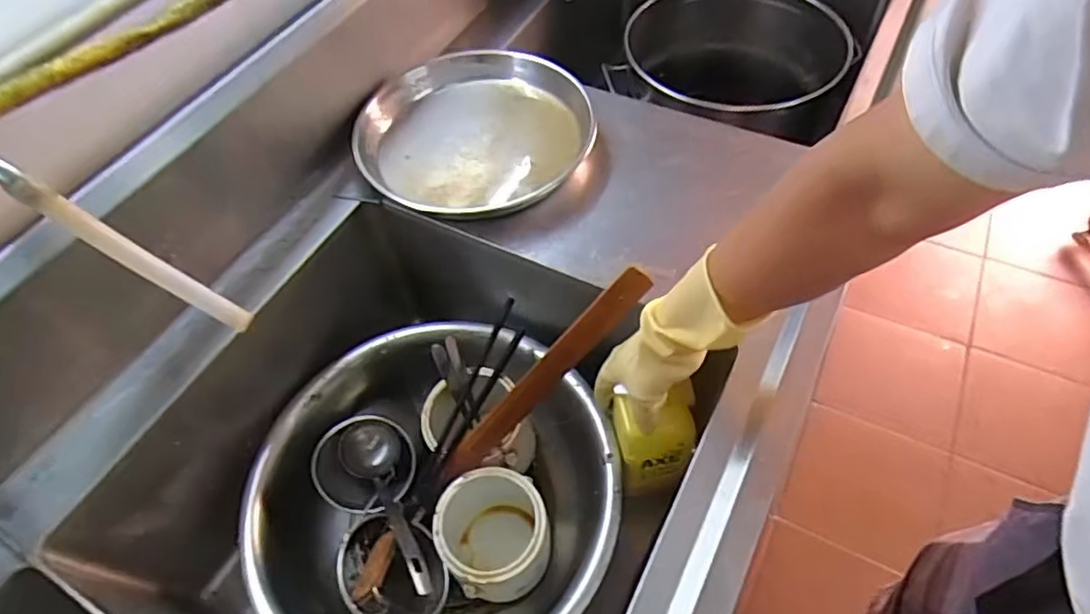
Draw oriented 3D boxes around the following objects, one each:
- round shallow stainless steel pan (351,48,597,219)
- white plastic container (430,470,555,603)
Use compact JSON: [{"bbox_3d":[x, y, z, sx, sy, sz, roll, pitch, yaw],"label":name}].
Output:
[{"bbox_3d":[-0.092,-0.235,0.813,0.285,0.067,0.299,-2,55,3],"label":"round shallow stainless steel pan"},{"bbox_3d":[-0.057,0.276,0.752,0.122,0.149,0.143,9,57,11],"label":"white plastic container"}]

